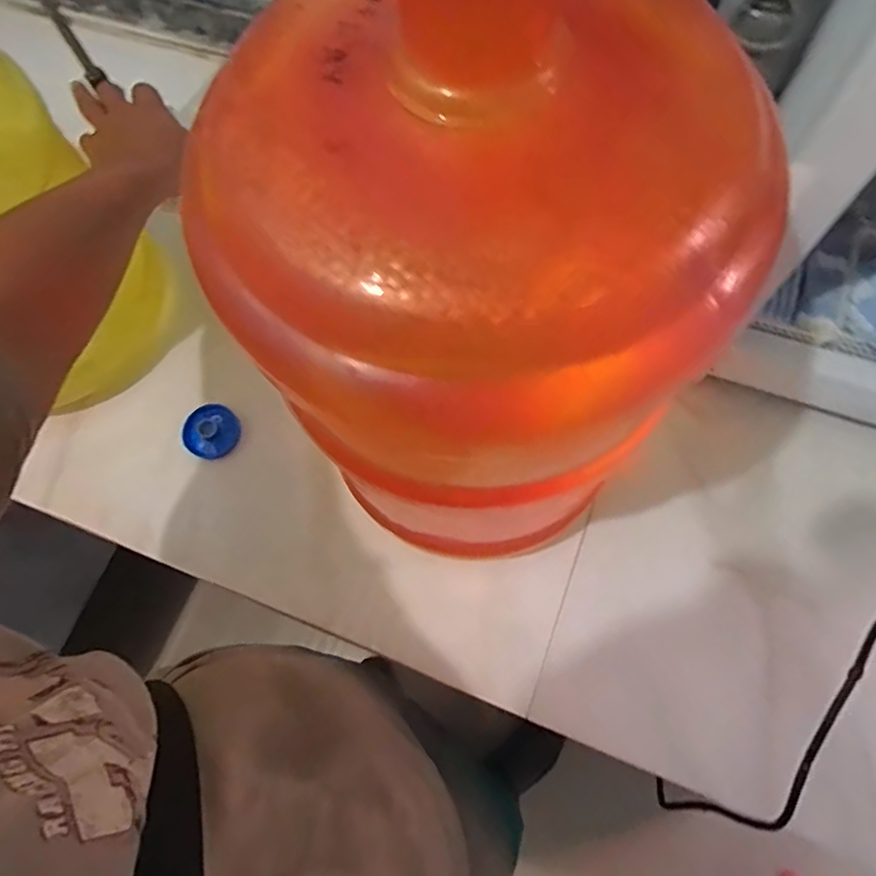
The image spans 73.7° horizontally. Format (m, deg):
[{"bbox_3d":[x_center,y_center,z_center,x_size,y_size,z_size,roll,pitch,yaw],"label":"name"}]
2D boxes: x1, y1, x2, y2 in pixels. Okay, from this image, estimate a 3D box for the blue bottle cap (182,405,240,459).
[{"bbox_3d":[-0.228,-0.007,0.590,0.054,0.026,0.047,-39,74,-10],"label":"blue bottle cap"}]

